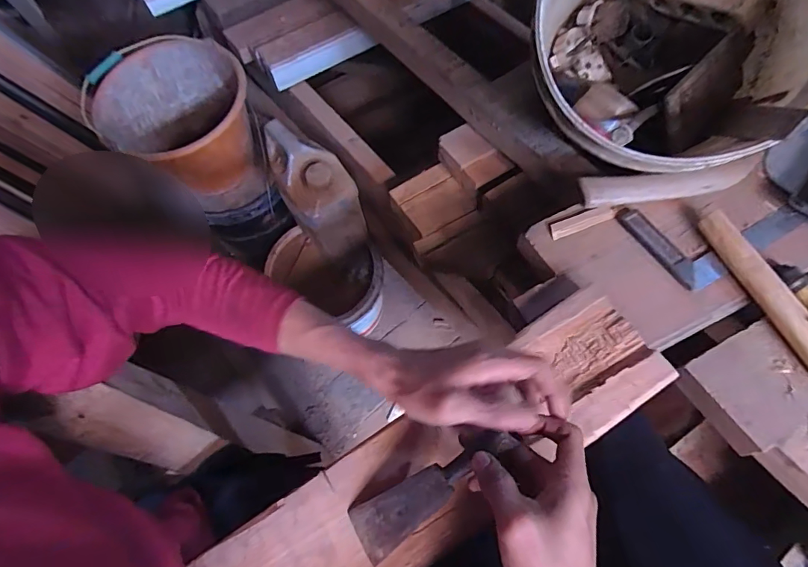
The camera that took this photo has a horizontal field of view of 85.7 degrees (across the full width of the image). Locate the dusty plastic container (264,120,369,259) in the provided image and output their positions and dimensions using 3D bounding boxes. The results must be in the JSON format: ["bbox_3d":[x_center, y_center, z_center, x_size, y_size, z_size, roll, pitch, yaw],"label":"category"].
[{"bbox_3d":[-0.178,-0.170,0.869,0.110,0.259,0.189,-40,66,-16],"label":"dusty plastic container"}]

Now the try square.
[{"bbox_3d":[0.356,-0.073,0.510,0.171,0.013,0.119,-28,64,-11],"label":"try square"}]

